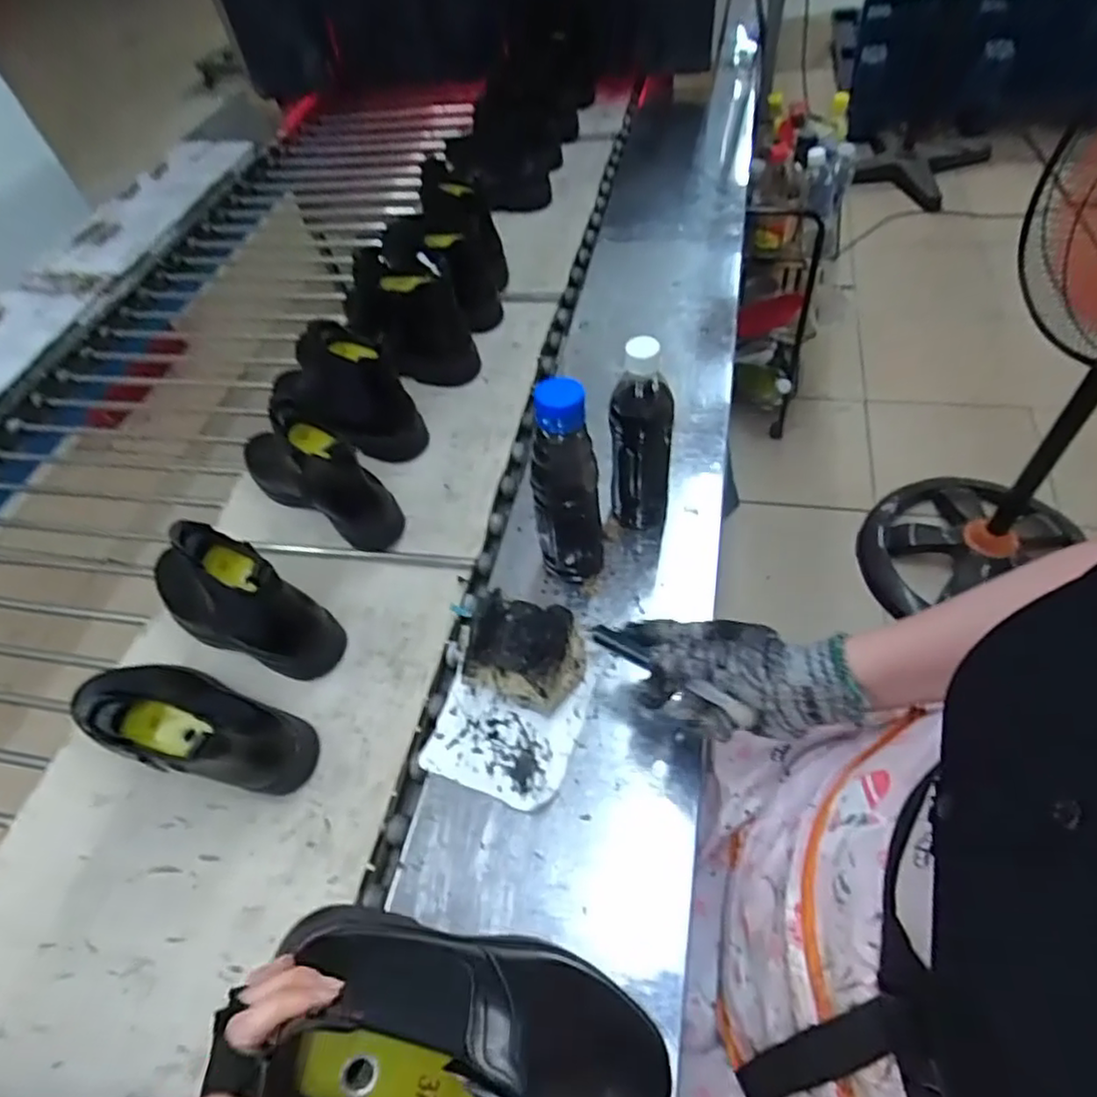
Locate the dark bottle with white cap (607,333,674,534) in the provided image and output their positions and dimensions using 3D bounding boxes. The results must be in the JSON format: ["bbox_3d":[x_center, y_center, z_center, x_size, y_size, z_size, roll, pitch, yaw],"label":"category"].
[{"bbox_3d":[0.090,-0.111,0.634,0.058,0.205,0.074,1,54,8],"label":"dark bottle with white cap"}]

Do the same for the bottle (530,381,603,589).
[{"bbox_3d":[0.016,-0.048,0.592,0.061,0.225,0.050,-6,54,2],"label":"bottle"}]

